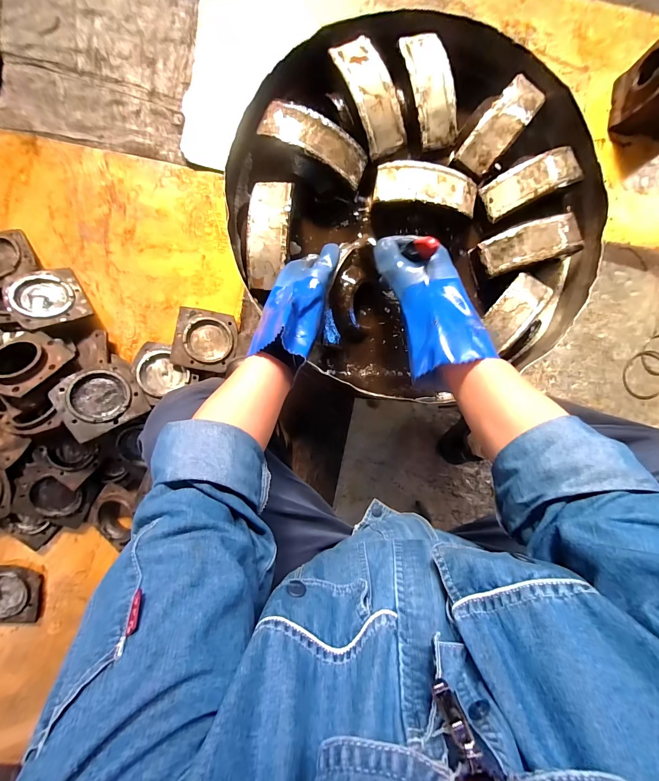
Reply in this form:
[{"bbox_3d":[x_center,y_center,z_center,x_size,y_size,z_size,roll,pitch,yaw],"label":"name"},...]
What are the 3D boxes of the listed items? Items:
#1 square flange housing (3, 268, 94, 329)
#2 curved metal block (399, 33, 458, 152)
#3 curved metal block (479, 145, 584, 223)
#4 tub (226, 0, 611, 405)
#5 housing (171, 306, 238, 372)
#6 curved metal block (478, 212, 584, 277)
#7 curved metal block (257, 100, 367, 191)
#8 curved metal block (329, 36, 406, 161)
[{"bbox_3d":[-0.724,-0.232,0.814,0.161,0.027,0.161,-24,80,-23],"label":"square flange housing"},{"bbox_3d":[0.152,-0.451,0.479,0.058,0.033,0.153,-15,94,-4],"label":"curved metal block"},{"bbox_3d":[0.314,-0.325,0.493,0.147,0.034,0.059,-25,95,-3],"label":"curved metal block"},{"bbox_3d":[0.139,-0.269,0.495,0.552,0.096,0.533,0,93,-5],"label":"tub"},{"bbox_3d":[-0.322,-0.129,0.829,0.148,0.032,0.153,10,81,-13],"label":"housing"},{"bbox_3d":[0.315,-0.228,0.497,0.148,0.042,0.060,-15,94,-4],"label":"curved metal block"},{"bbox_3d":[-0.021,-0.369,0.473,0.163,0.038,0.059,24,91,-6],"label":"curved metal block"},{"bbox_3d":[0.060,-0.437,0.472,0.059,0.035,0.152,-24,95,-3],"label":"curved metal block"}]

